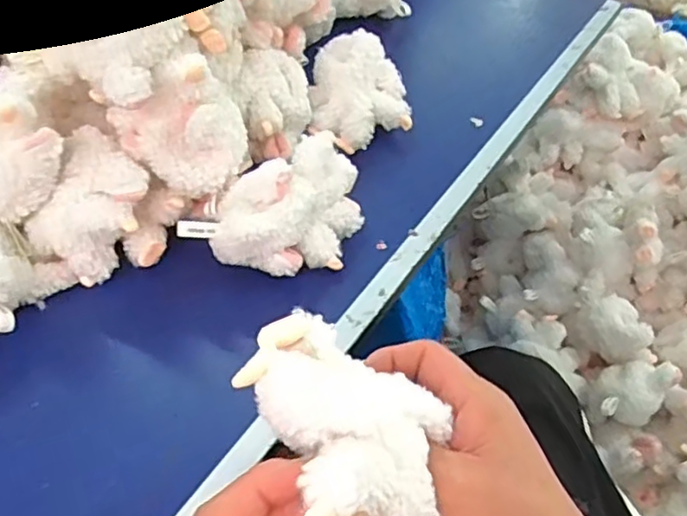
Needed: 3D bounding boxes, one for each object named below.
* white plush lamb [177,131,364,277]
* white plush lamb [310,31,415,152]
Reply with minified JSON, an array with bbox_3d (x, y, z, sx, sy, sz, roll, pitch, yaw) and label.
[{"bbox_3d":[-0.045,-0.031,0.480,0.136,0.074,0.072,-21,52,-22],"label":"white plush lamb"},{"bbox_3d":[0.014,-0.154,0.605,0.089,0.066,0.111,-1,47,-4],"label":"white plush lamb"}]

